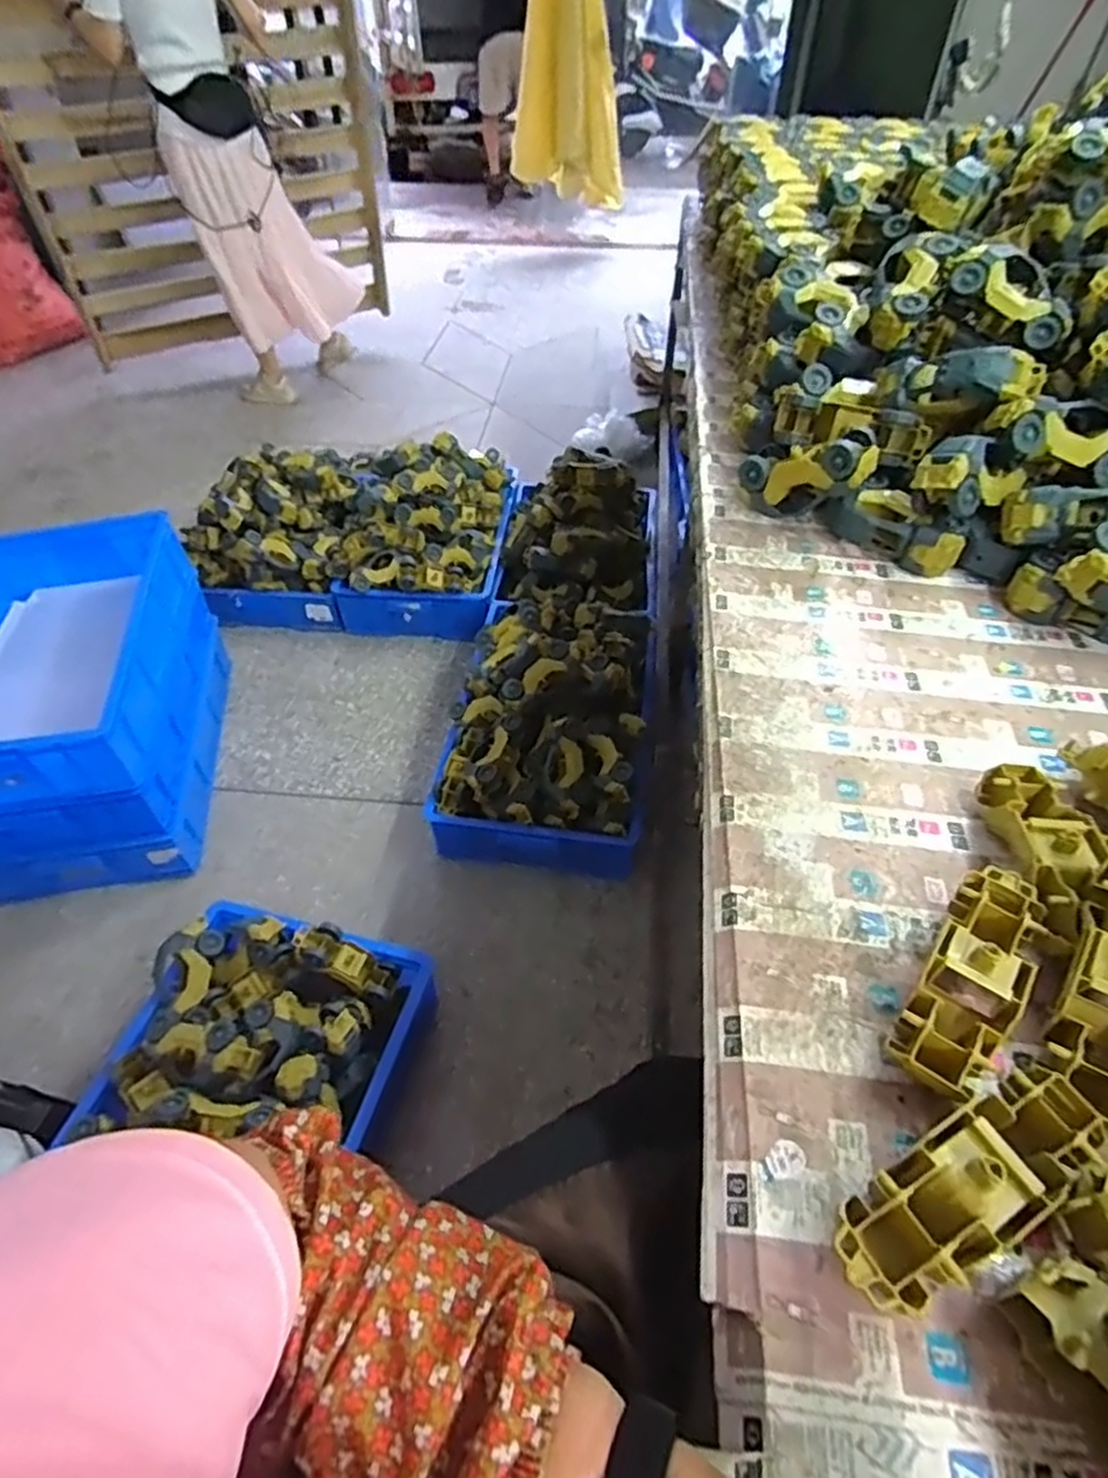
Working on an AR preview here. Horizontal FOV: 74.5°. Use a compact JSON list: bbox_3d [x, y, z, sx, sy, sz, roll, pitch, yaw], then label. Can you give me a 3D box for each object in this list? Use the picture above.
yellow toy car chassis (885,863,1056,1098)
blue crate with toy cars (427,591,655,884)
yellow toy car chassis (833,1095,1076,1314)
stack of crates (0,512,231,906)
[{"bbox_3d":[0.279,0.155,0.485,0.056,0.048,0.181,30,55,24],"label":"yellow toy car chassis"},{"bbox_3d":[-0.014,-0.051,1.442,0.352,0.311,0.578,5,49,5],"label":"blue crate with toy cars"},{"bbox_3d":[0.207,0.255,0.395,0.129,0.053,0.054,-22,52,-18],"label":"yellow toy car chassis"},{"bbox_3d":[-0.915,-0.076,1.425,0.380,0.401,0.644,-8,49,-7],"label":"stack of crates"}]

